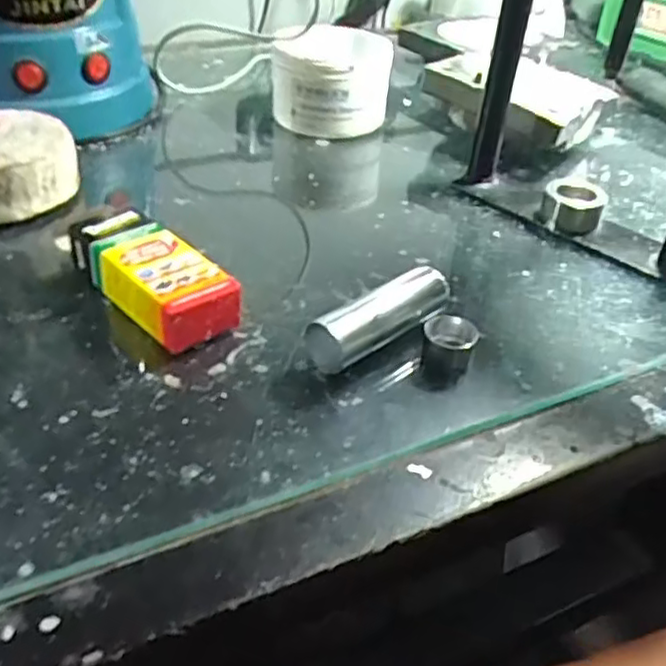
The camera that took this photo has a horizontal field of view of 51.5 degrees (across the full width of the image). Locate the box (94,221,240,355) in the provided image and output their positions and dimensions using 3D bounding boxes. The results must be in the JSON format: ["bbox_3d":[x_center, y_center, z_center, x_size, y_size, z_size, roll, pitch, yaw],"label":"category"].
[{"bbox_3d":[-0.084,-0.024,0.342,0.039,0.027,0.078,-27,47,-34],"label":"box"}]

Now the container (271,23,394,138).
[{"bbox_3d":[0.000,-0.202,0.541,0.088,0.064,0.090,3,38,-2],"label":"container"}]

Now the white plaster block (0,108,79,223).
[{"bbox_3d":[-0.197,-0.102,0.419,0.077,0.041,0.092,-5,38,-12],"label":"white plaster block"}]

